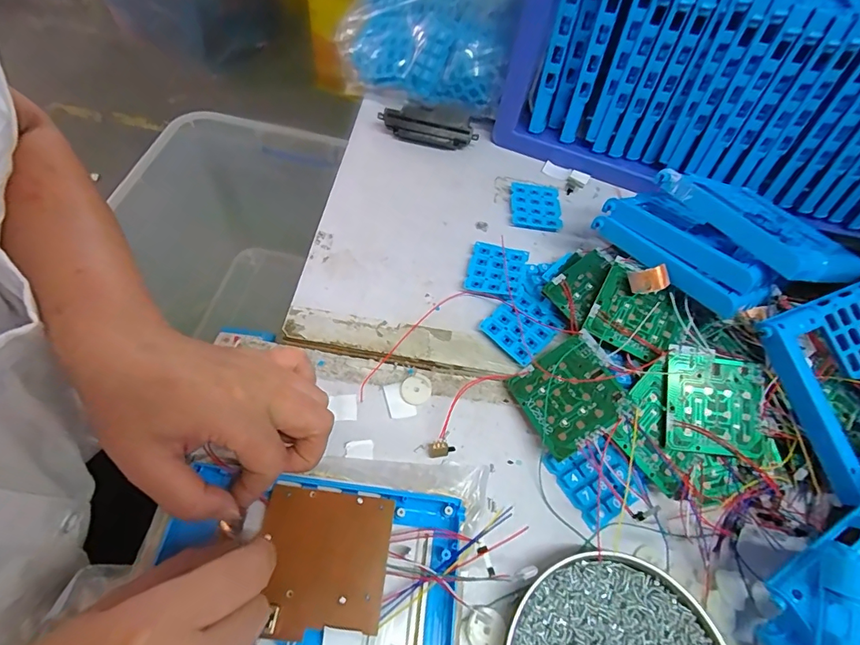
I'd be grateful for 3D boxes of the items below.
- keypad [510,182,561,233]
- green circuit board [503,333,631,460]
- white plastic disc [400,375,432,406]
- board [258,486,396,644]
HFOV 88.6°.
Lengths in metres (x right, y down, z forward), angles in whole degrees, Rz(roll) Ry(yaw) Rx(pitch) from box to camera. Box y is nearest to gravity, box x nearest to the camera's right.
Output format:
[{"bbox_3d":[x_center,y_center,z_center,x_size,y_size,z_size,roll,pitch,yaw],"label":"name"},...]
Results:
[{"bbox_3d":[0.108,-0.118,0.452,0.049,0.011,0.057,7,59,-2],"label":"keypad"},{"bbox_3d":[0.101,0.053,0.326,0.068,0.005,0.069,-36,55,8],"label":"green circuit board"},{"bbox_3d":[-0.011,0.052,0.343,0.023,0.007,0.022,3,59,-5],"label":"white plastic disc"},{"bbox_3d":[-0.061,0.133,0.247,0.071,0.007,0.071,7,59,1],"label":"board"}]

